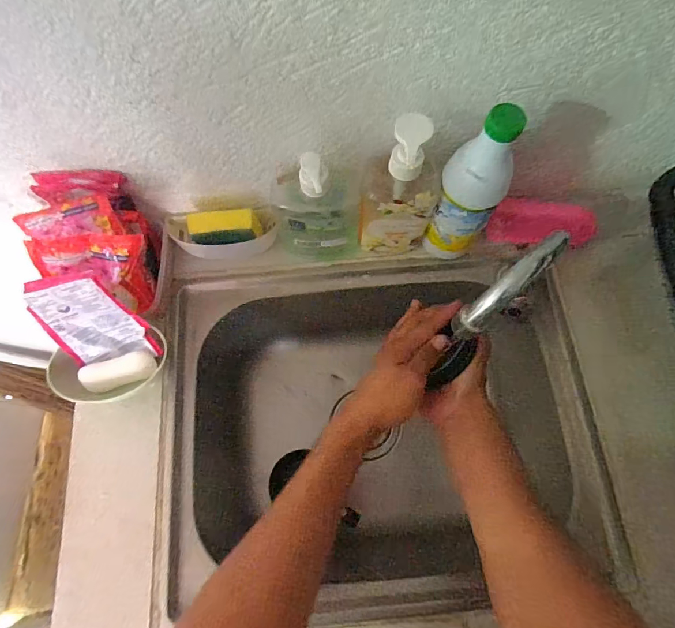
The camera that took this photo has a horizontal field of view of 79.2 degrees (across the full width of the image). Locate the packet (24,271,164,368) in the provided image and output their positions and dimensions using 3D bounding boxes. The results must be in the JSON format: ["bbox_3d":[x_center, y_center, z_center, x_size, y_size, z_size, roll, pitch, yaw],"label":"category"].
[{"bbox_3d":[-0.260,0.011,0.426,0.087,0.119,0.020,-16,47,6],"label":"packet"}]

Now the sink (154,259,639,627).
[{"bbox_3d":[0.047,0.145,0.584,0.494,0.213,0.421,-4,72,-1],"label":"sink"}]

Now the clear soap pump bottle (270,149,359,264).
[{"bbox_3d":[-0.021,-0.118,0.463,0.093,0.158,0.056,-3,72,0],"label":"clear soap pump bottle"}]

